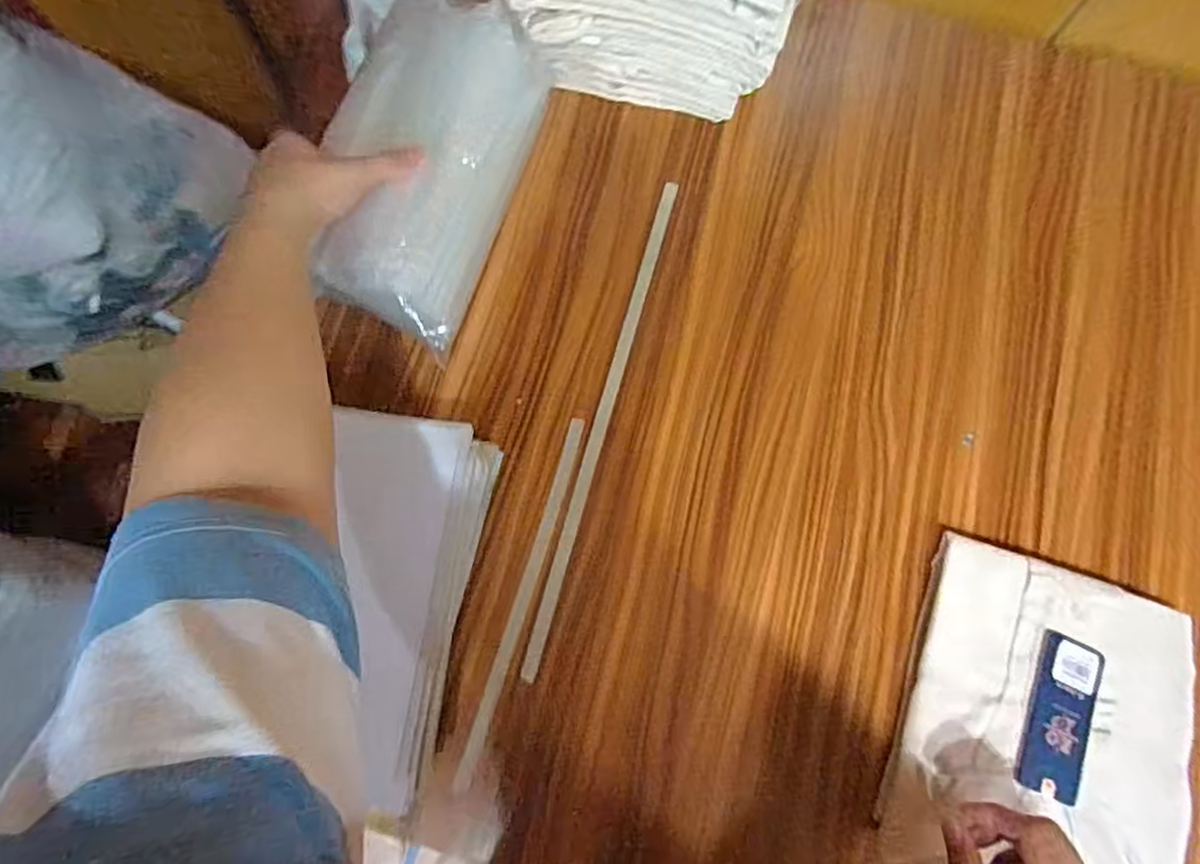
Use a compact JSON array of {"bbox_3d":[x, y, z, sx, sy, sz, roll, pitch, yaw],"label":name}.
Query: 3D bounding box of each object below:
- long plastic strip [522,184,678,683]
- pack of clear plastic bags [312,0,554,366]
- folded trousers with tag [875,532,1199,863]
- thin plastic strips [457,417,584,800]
[{"bbox_3d":[0.006,-0.019,0.597,0.016,0.005,0.479,15,77,3],"label":"long plastic strip"},{"bbox_3d":[-0.144,-0.244,0.562,0.149,0.074,0.333,9,79,1],"label":"pack of clear plastic bags"},{"bbox_3d":[0.359,0.237,0.514,0.214,0.031,0.254,19,78,3],"label":"folded trousers with tag"},{"bbox_3d":[-0.065,0.136,0.555,0.014,0.009,0.313,16,77,3],"label":"thin plastic strips"}]

